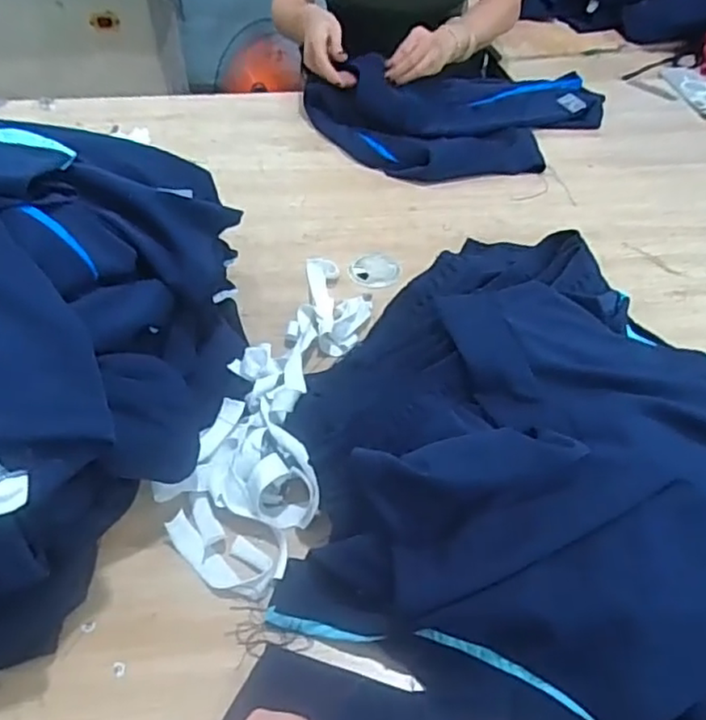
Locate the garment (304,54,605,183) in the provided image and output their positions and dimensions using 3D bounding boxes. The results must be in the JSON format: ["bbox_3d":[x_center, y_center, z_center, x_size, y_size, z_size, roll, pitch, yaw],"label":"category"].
[{"bbox_3d":[0.173,-0.393,1.005,0.470,0.084,0.248,-5,48,-5],"label":"garment"}]

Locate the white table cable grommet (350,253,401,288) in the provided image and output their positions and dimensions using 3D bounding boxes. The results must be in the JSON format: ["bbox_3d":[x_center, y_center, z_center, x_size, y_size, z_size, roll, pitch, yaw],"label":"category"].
[{"bbox_3d":[0.029,-0.114,0.815,0.056,0.012,0.068,25,52,20],"label":"white table cable grommet"}]

